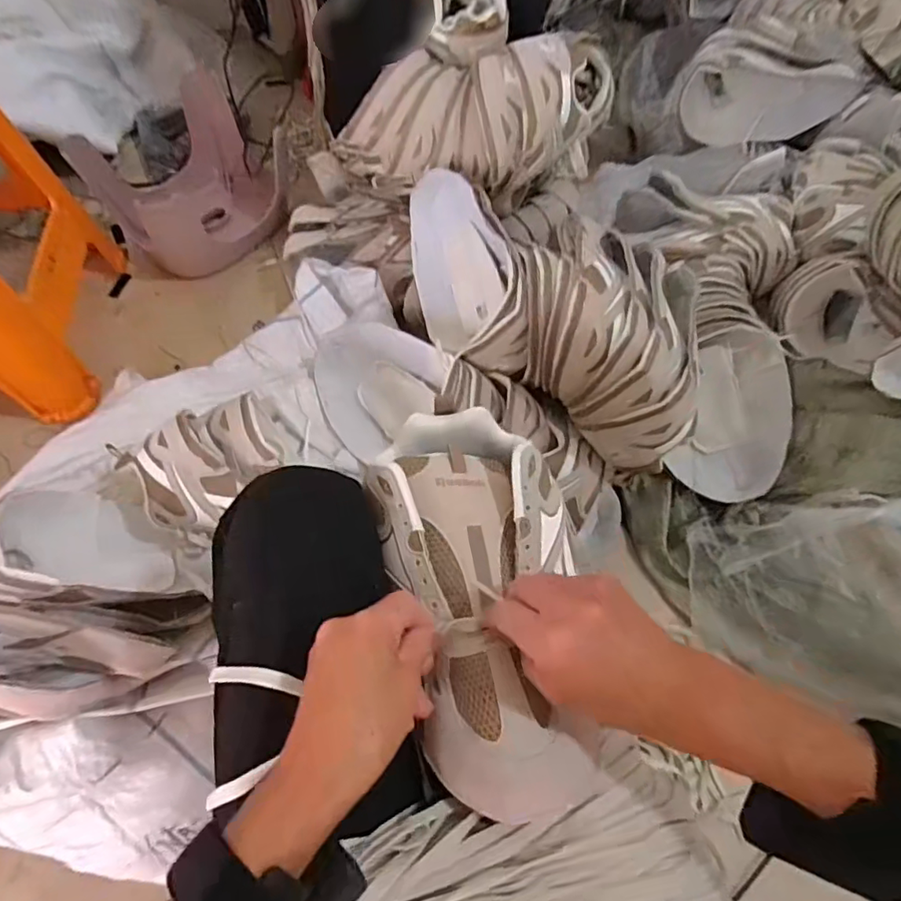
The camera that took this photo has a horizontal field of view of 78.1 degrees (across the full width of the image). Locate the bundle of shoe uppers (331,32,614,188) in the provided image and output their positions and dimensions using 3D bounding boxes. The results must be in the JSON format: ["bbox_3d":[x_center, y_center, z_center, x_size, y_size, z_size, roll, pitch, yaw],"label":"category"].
[{"bbox_3d":[0.024,-0.453,0.749,0.366,0.140,0.170,0,61,15],"label":"bundle of shoe uppers"}]

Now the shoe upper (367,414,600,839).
[{"bbox_3d":[0.021,0.083,0.365,0.127,0.048,0.263,-7,61,-5],"label":"shoe upper"}]

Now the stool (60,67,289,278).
[{"bbox_3d":[-0.446,-0.472,0.992,0.244,0.170,0.296,37,67,17],"label":"stool"}]

